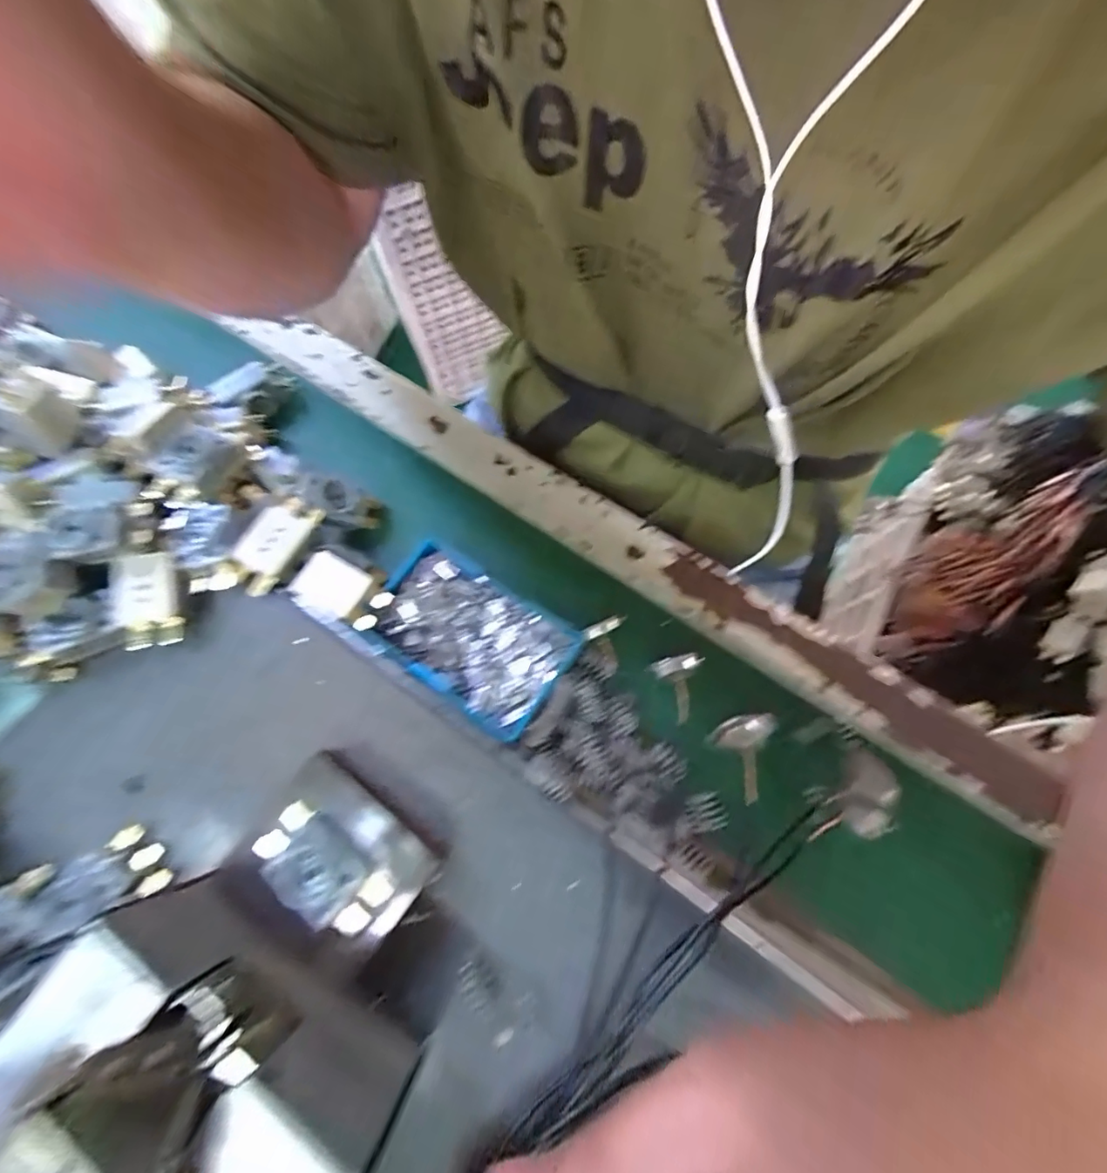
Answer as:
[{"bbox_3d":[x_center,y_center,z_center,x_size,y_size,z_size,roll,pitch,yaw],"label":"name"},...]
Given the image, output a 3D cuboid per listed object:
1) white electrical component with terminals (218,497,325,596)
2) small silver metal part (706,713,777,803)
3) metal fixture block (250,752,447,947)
[{"bbox_3d":[-0.163,-0.026,0.297,0.030,0.015,0.059,30,75,11],"label":"white electrical component with terminals"},{"bbox_3d":[0.100,0.088,0.279,0.027,0.025,0.046,24,74,10],"label":"small silver metal part"},{"bbox_3d":[-0.098,0.125,0.240,0.079,0.039,0.057,35,76,13],"label":"metal fixture block"}]

